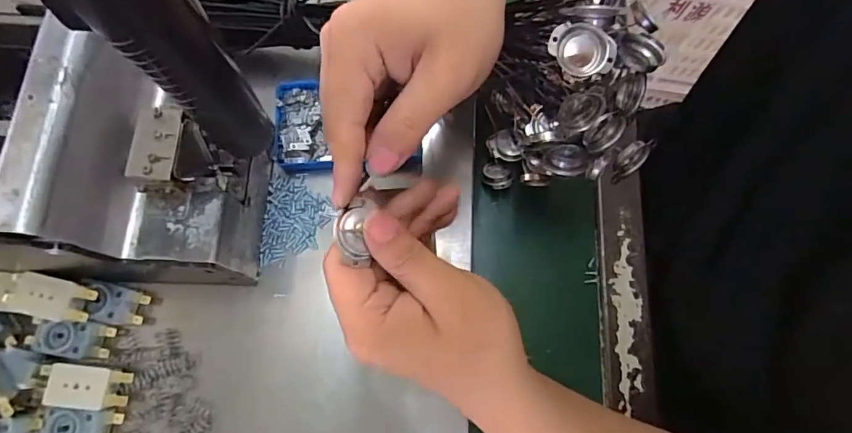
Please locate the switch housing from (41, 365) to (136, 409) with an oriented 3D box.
[{"bbox_3d":[-0.225,0.114,0.318,0.046,0.014,0.027,5,75,0],"label":"switch housing"}]

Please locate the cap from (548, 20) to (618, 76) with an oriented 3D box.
[{"bbox_3d":[0.085,-0.090,0.259,0.035,0.010,0.025,26,104,6],"label":"cap"}]

